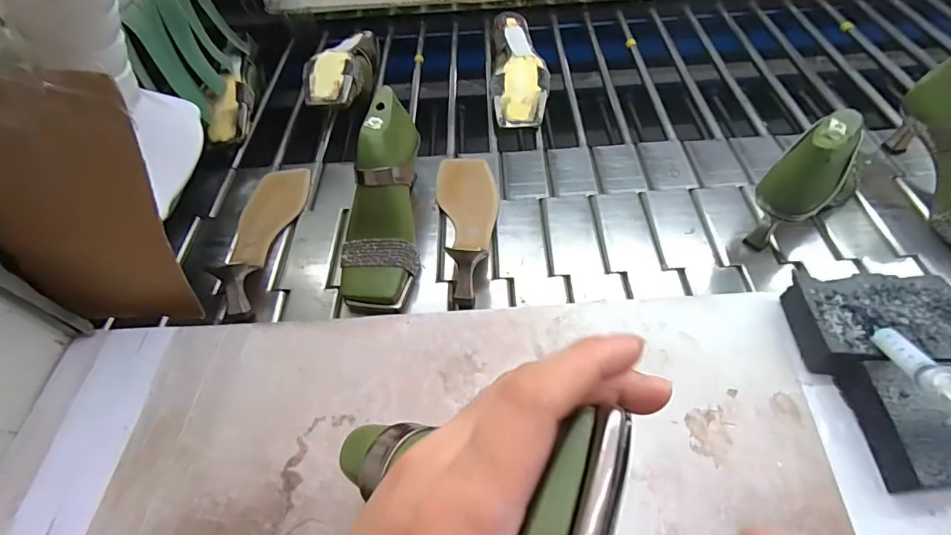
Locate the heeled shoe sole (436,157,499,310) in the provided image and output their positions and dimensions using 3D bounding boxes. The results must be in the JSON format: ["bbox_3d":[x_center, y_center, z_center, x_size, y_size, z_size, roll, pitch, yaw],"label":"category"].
[{"bbox_3d":[-0.007,-0.067,0.560,0.073,0.054,0.238,-6,53,-1],"label":"heeled shoe sole"}]

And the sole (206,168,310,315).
[{"bbox_3d":[-0.267,-0.051,0.564,0.075,0.048,0.244,1,53,5],"label":"sole"}]

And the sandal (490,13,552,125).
[{"bbox_3d":[0.069,-0.306,0.732,0.086,0.069,0.224,0,53,4],"label":"sandal"}]

